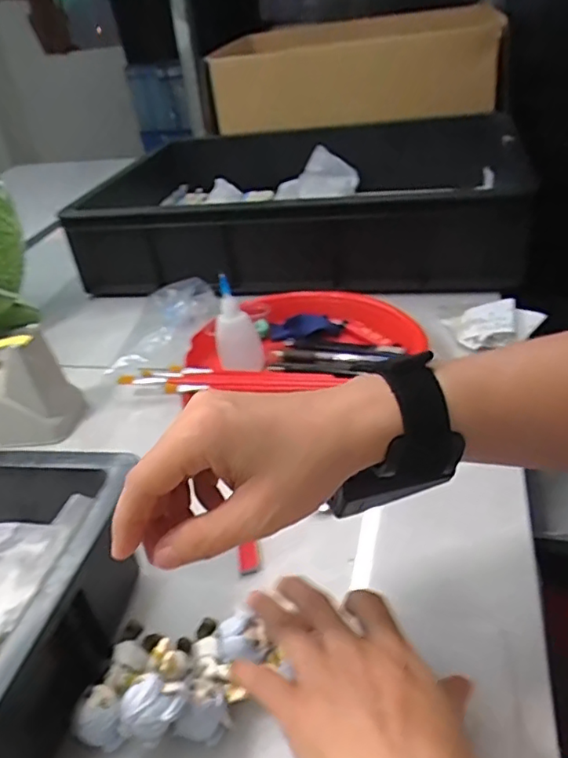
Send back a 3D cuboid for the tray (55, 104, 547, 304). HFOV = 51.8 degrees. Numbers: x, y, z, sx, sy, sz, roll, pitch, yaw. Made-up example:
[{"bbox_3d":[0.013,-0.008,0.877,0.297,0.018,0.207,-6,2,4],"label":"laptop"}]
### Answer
[{"bbox_3d":[0.001,-0.262,0.858,0.640,0.130,0.406,3,35,15],"label":"tray"}]

